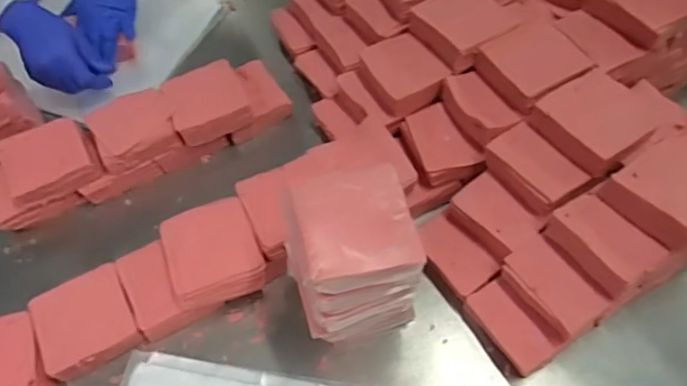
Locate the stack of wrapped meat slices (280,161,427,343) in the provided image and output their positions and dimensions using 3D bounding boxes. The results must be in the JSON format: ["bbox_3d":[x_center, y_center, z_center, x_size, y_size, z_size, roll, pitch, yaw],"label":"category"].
[{"bbox_3d":[0.007,0.053,0.462,0.095,0.099,0.104,-11,57,-6],"label":"stack of wrapped meat slices"}]

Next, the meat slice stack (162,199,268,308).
[{"bbox_3d":[-0.136,0.055,0.572,0.089,0.045,0.099,-18,58,-11],"label":"meat slice stack"}]

